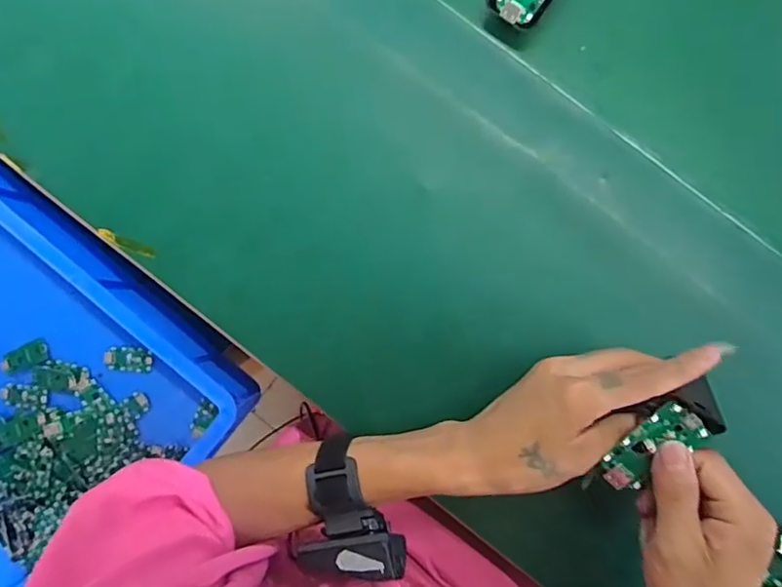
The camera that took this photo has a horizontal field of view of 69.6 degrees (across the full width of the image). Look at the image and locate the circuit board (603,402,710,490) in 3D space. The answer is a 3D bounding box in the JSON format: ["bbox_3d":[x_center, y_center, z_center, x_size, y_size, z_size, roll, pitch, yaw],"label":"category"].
[{"bbox_3d":[0.156,0.093,0.336,0.029,0.005,0.065,39,109,2],"label":"circuit board"}]

